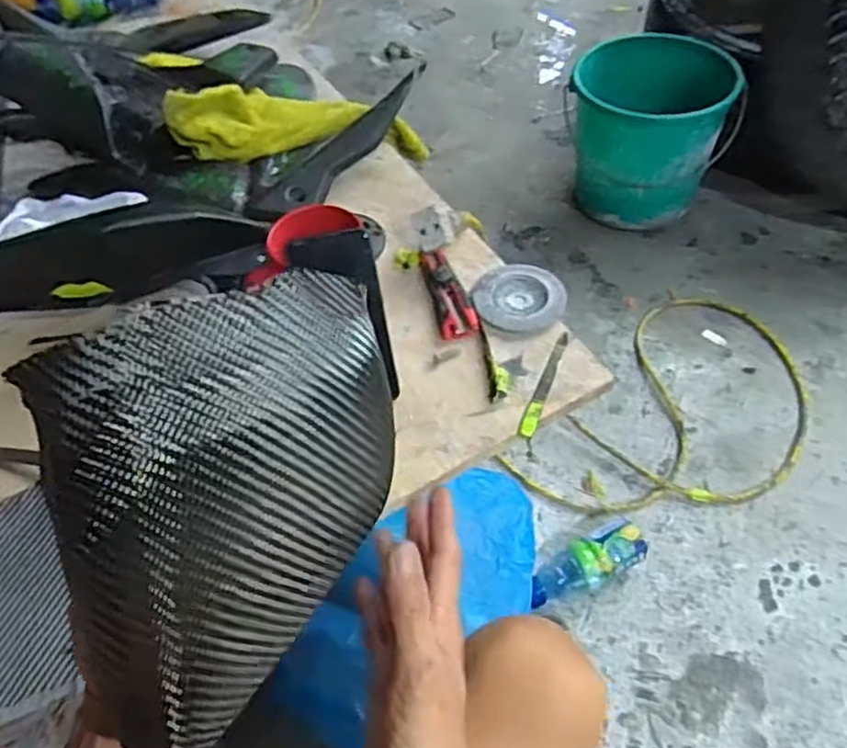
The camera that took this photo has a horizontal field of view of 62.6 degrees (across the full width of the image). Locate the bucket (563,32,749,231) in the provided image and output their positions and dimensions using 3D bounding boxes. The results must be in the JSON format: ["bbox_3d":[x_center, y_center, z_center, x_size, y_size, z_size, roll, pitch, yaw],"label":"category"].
[{"bbox_3d":[0.402,-0.437,1.276,0.249,0.266,0.241,-3,53,5],"label":"bucket"}]

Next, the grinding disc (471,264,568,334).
[{"bbox_3d":[0.102,-0.081,0.739,0.094,0.008,0.091,-3,53,5],"label":"grinding disc"}]

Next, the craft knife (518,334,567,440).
[{"bbox_3d":[0.118,0.008,0.676,0.014,0.008,0.129,16,57,18],"label":"craft knife"}]

